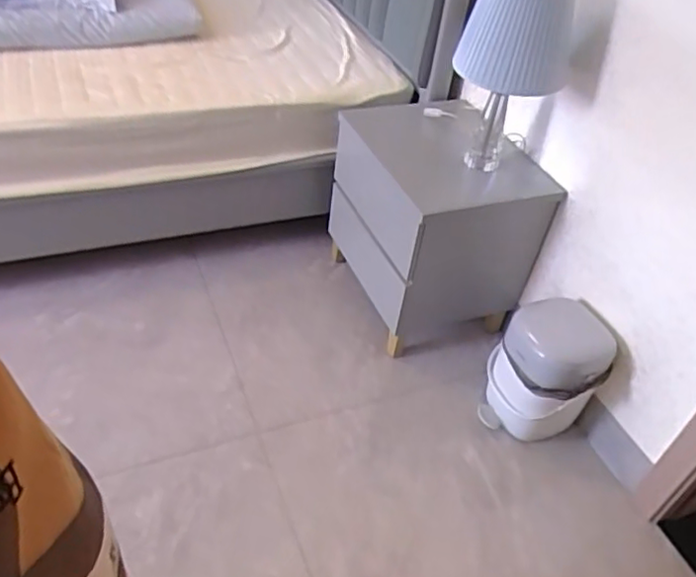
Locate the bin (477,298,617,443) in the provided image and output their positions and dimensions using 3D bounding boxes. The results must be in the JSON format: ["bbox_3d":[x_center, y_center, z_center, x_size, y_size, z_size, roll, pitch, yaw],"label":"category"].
[{"bbox_3d":[0.492,0.219,1.571,0.282,0.344,0.228,-8,45,-14],"label":"bin"}]

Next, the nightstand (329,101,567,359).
[{"bbox_3d":[0.235,-0.211,1.835,0.421,0.500,0.550,-13,46,-21],"label":"nightstand"}]

